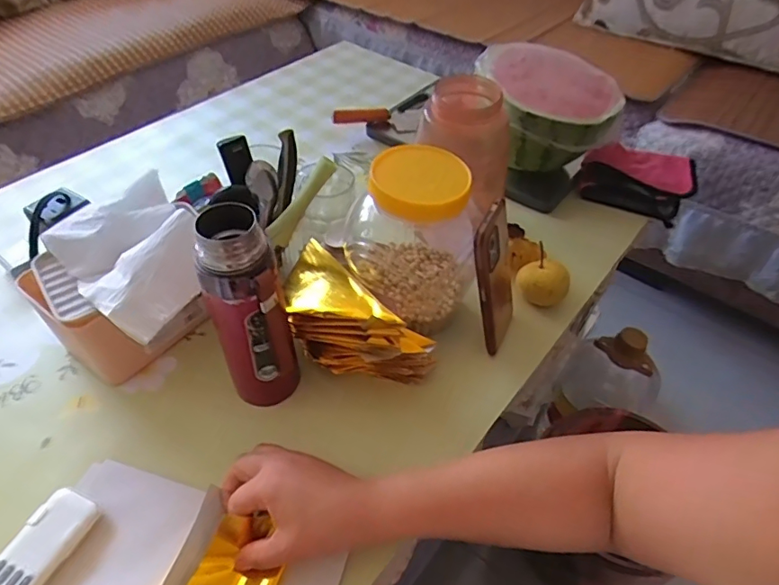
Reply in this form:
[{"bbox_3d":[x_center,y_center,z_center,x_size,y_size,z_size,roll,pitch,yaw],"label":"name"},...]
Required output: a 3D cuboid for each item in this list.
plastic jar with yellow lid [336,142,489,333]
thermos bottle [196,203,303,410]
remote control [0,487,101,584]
[{"bbox_3d":[0.028,-0.050,0.550,0.113,0.189,0.104,1,47,-1],"label":"plastic jar with yellow lid"},{"bbox_3d":[-0.123,0.026,0.463,0.066,0.217,0.061,-17,50,-17],"label":"thermos bottle"},{"bbox_3d":[-0.290,0.218,0.403,0.050,0.015,0.124,19,50,15],"label":"remote control"}]

